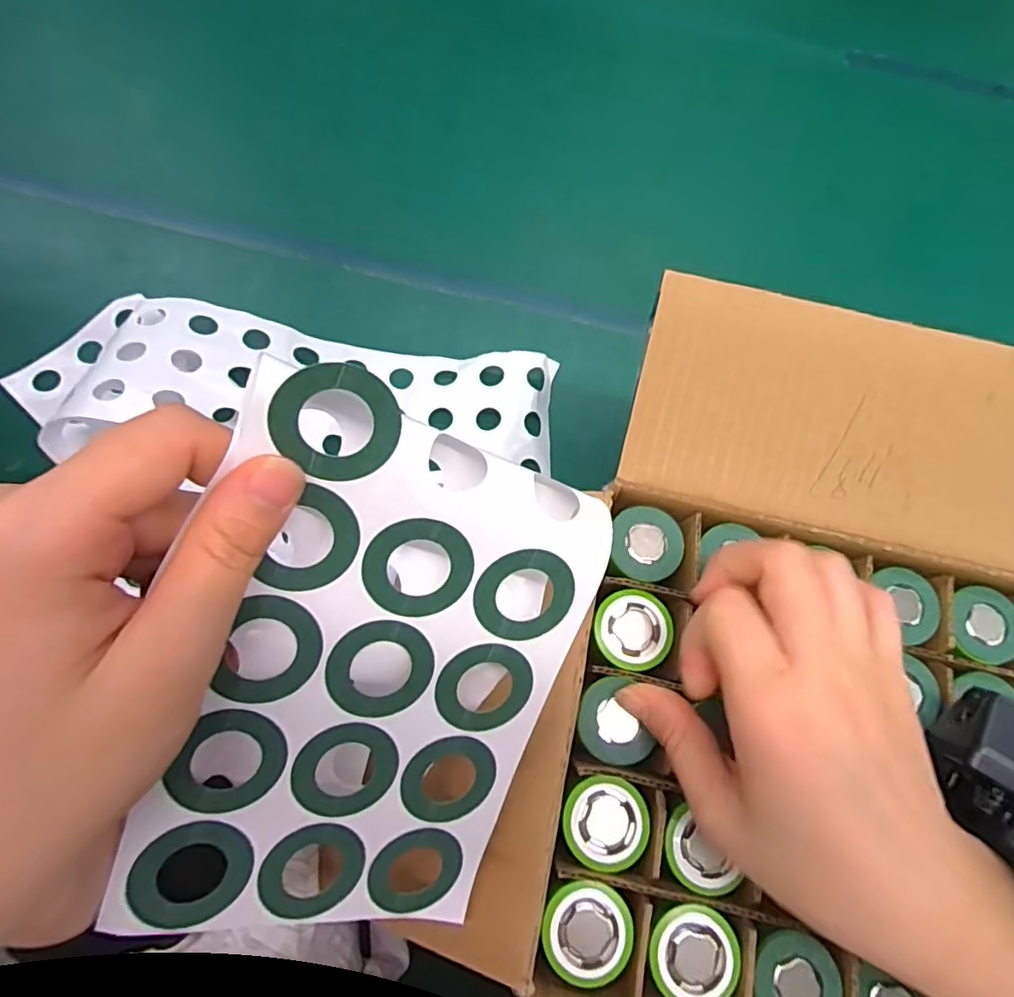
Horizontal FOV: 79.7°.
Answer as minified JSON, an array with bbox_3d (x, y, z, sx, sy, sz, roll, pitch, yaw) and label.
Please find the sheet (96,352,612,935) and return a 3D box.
[{"bbox_3d":[-0.036,0.055,0.179,0.108,0.010,0.162,16,100,-24],"label":"sheet"}]

